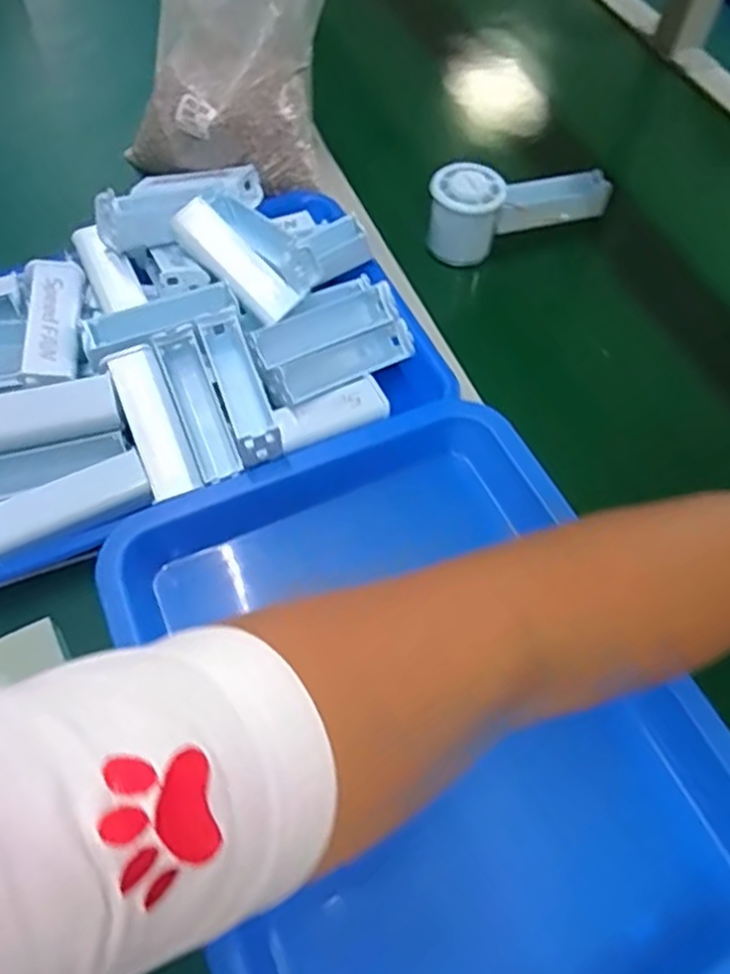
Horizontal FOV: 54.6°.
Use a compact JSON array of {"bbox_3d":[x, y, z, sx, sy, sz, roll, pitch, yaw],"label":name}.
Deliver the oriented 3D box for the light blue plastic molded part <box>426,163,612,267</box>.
[{"bbox_3d":[0.126,-0.231,0.577,0.160,0.058,0.054,-17,61,-13],"label":"light blue plastic molded part"}]

